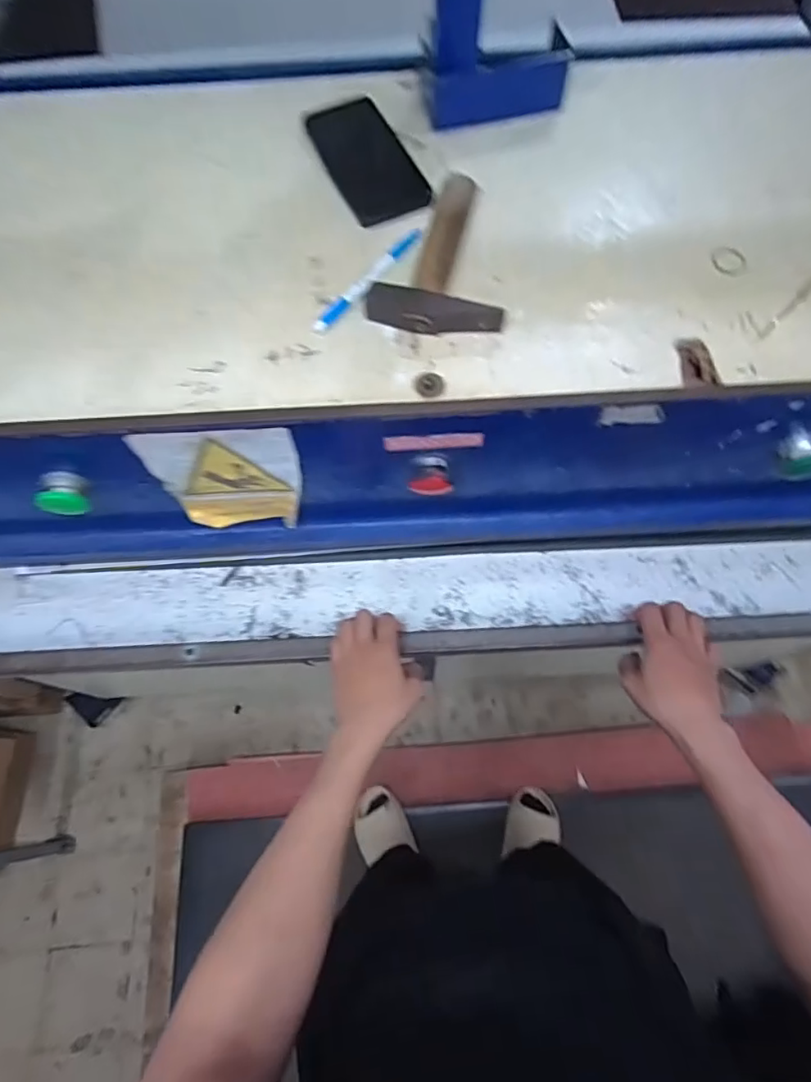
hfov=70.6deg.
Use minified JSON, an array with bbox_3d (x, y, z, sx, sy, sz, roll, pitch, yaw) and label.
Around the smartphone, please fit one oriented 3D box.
[{"bbox_3d":[-0.038,-0.369,0.551,0.075,0.008,0.161,-21,69,-7],"label":"smartphone"}]

